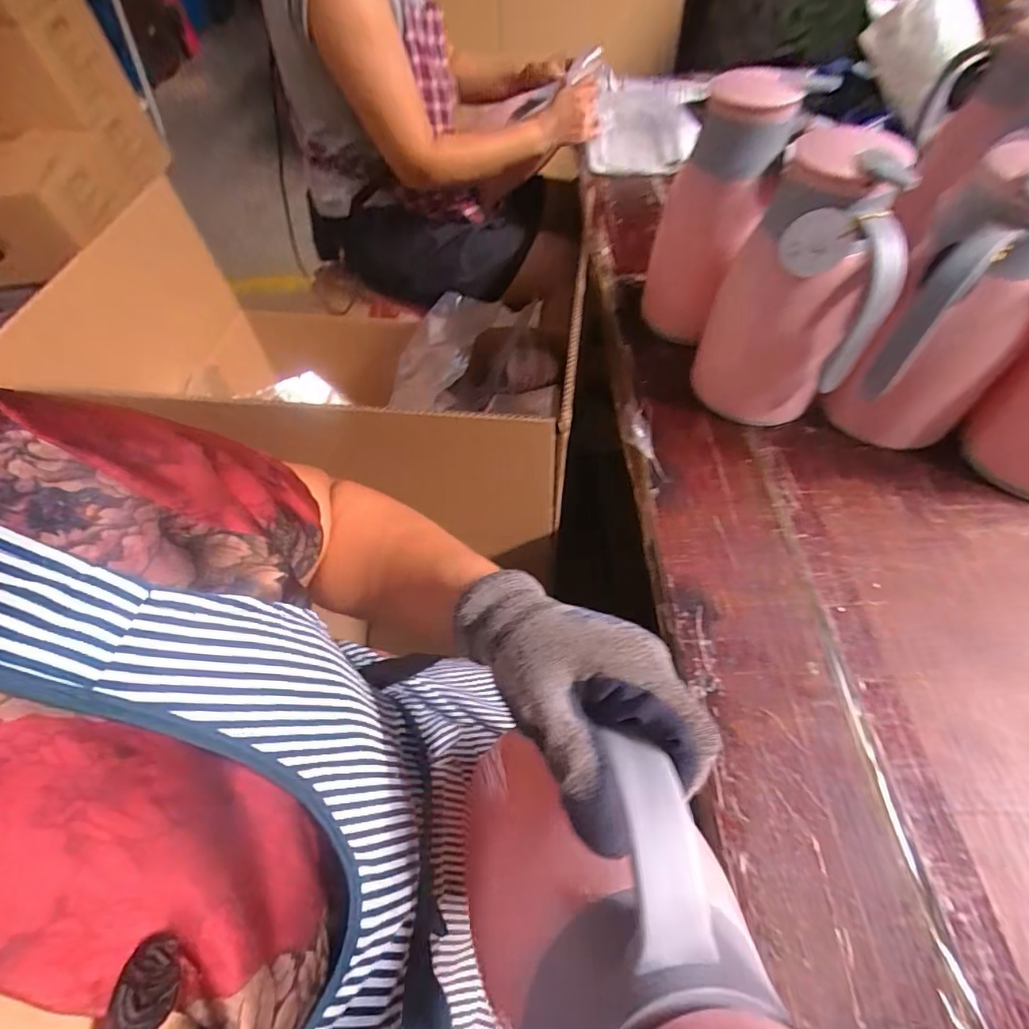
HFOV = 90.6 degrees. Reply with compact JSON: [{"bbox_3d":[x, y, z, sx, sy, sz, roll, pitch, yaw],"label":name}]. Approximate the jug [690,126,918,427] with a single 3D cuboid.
[{"bbox_3d":[0.275,-0.207,0.495,0.143,0.258,0.108,32,65,23],"label":"jug"}]

